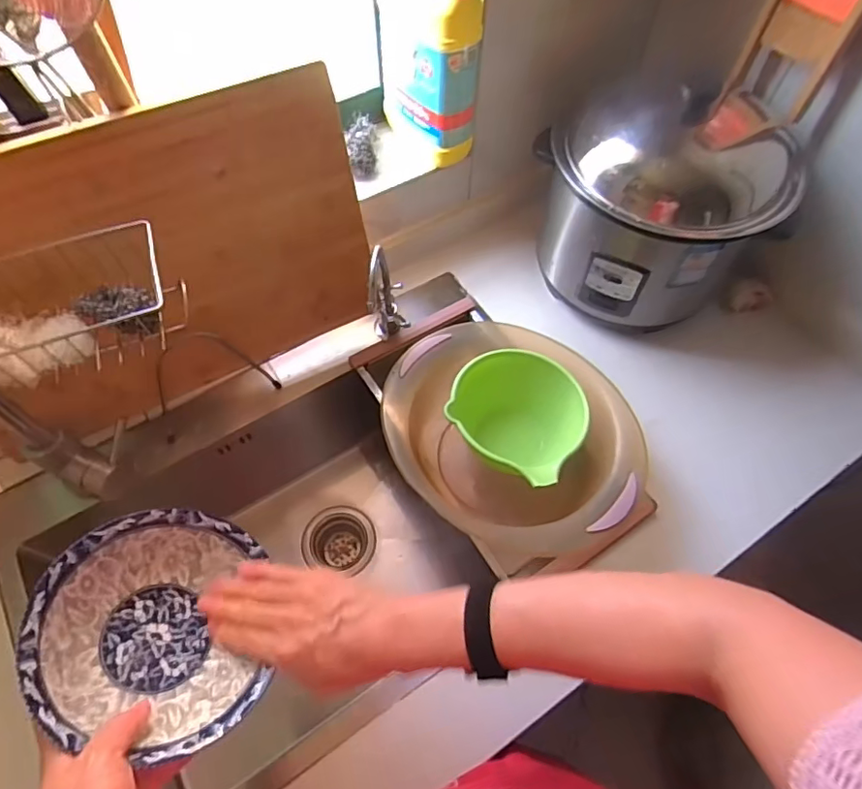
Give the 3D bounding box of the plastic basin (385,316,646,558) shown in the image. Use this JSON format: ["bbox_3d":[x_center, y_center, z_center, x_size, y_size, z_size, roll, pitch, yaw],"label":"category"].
[{"bbox_3d":[0.094,0.051,0.670,0.270,0.120,0.306,-34,66,-19],"label":"plastic basin"}]

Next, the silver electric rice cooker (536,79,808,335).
[{"bbox_3d":[0.292,-0.240,0.704,0.244,0.259,0.205,-15,61,-10],"label":"silver electric rice cooker"}]

